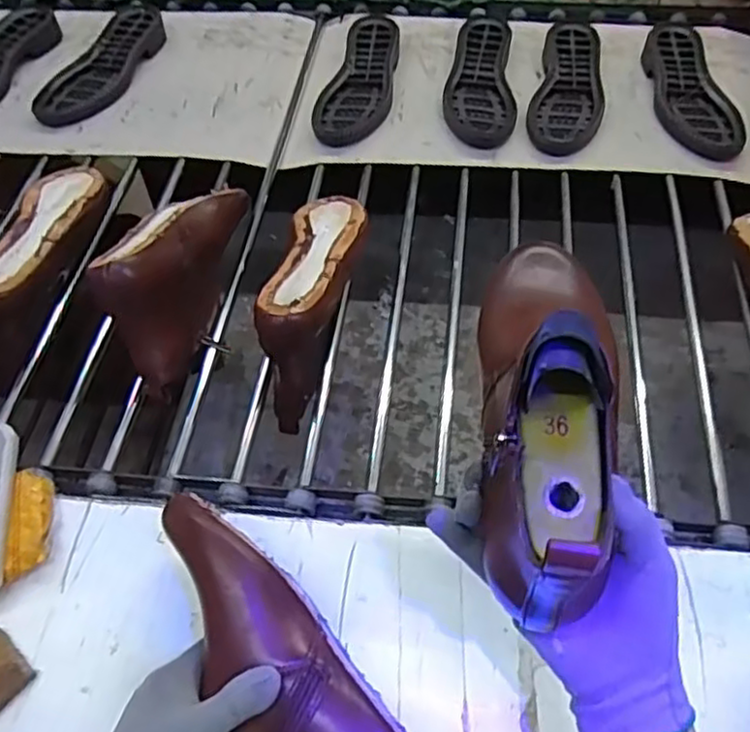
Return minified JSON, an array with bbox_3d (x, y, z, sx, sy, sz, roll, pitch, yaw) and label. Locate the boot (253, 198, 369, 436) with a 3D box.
[{"bbox_3d":[-0.060,-0.076,0.688,0.072,0.114,0.251,8,56,7],"label":"boot"}]

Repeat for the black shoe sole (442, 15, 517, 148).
[{"bbox_3d":[0.136,-0.377,0.904,0.087,0.031,0.232,2,55,3],"label":"black shoe sole"}]

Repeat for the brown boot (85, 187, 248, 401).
[{"bbox_3d":[-0.201,-0.099,0.677,0.088,0.107,0.250,5,55,5],"label":"brown boot"}]

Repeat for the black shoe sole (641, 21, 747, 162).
[{"bbox_3d":[0.400,-0.356,0.884,0.083,0.030,0.252,-4,55,-1],"label":"black shoe sole"}]

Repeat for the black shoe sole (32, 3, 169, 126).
[{"bbox_3d":[-0.376,-0.422,0.953,0.099,0.026,0.252,18,58,14],"label":"black shoe sole"}]

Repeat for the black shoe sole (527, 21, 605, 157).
[{"bbox_3d":[0.253,-0.364,0.889,0.087,0.025,0.240,12,56,10],"label":"black shoe sole"}]

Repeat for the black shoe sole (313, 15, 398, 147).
[{"bbox_3d":[-0.018,-0.385,0.914,0.092,0.027,0.241,8,56,7],"label":"black shoe sole"}]

